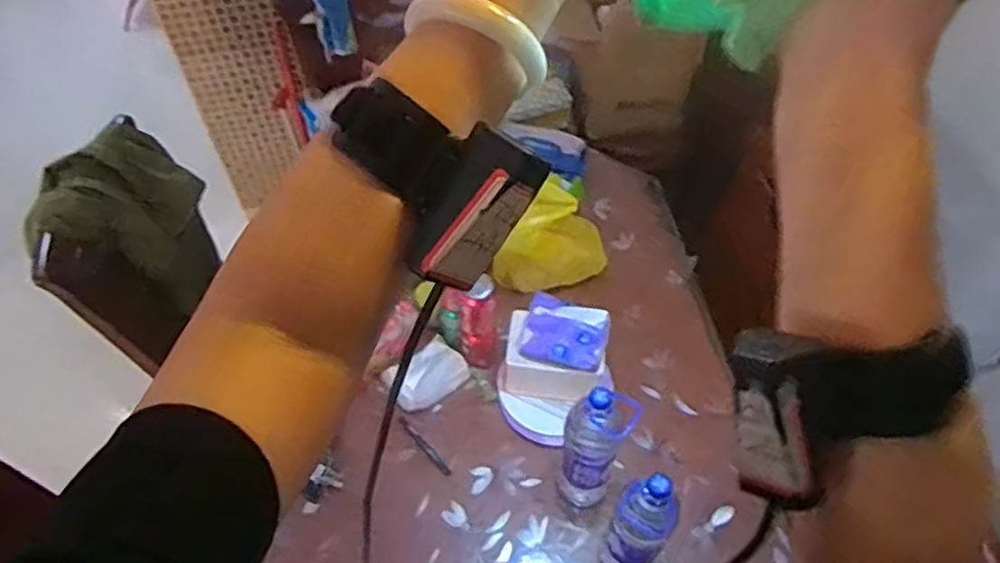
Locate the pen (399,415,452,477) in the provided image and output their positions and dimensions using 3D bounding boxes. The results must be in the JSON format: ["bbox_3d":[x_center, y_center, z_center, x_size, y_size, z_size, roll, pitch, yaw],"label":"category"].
[{"bbox_3d":[-0.135,0.295,1.272,0.015,0.012,0.139,-36,62,-23],"label":"pen"}]

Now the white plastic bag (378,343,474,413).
[{"bbox_3d":[-0.129,0.172,1.299,0.077,0.134,0.141,33,60,22],"label":"white plastic bag"}]

